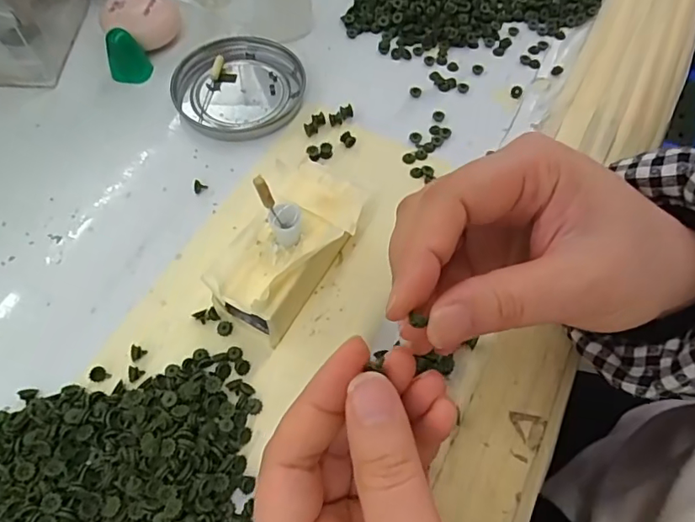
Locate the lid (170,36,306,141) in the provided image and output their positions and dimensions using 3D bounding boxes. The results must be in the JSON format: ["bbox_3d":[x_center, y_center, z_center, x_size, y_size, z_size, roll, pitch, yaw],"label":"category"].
[{"bbox_3d":[-0.066,-0.107,0.322,0.074,0.009,0.079,1,62,-1],"label":"lid"}]

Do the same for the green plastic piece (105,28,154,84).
[{"bbox_3d":[-0.135,-0.125,0.321,0.022,0.030,0.014,0,62,-1],"label":"green plastic piece"}]

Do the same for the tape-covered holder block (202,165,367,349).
[{"bbox_3d":[-0.029,-0.003,0.252,0.049,0.036,0.082,27,64,13],"label":"tape-covered holder block"}]

